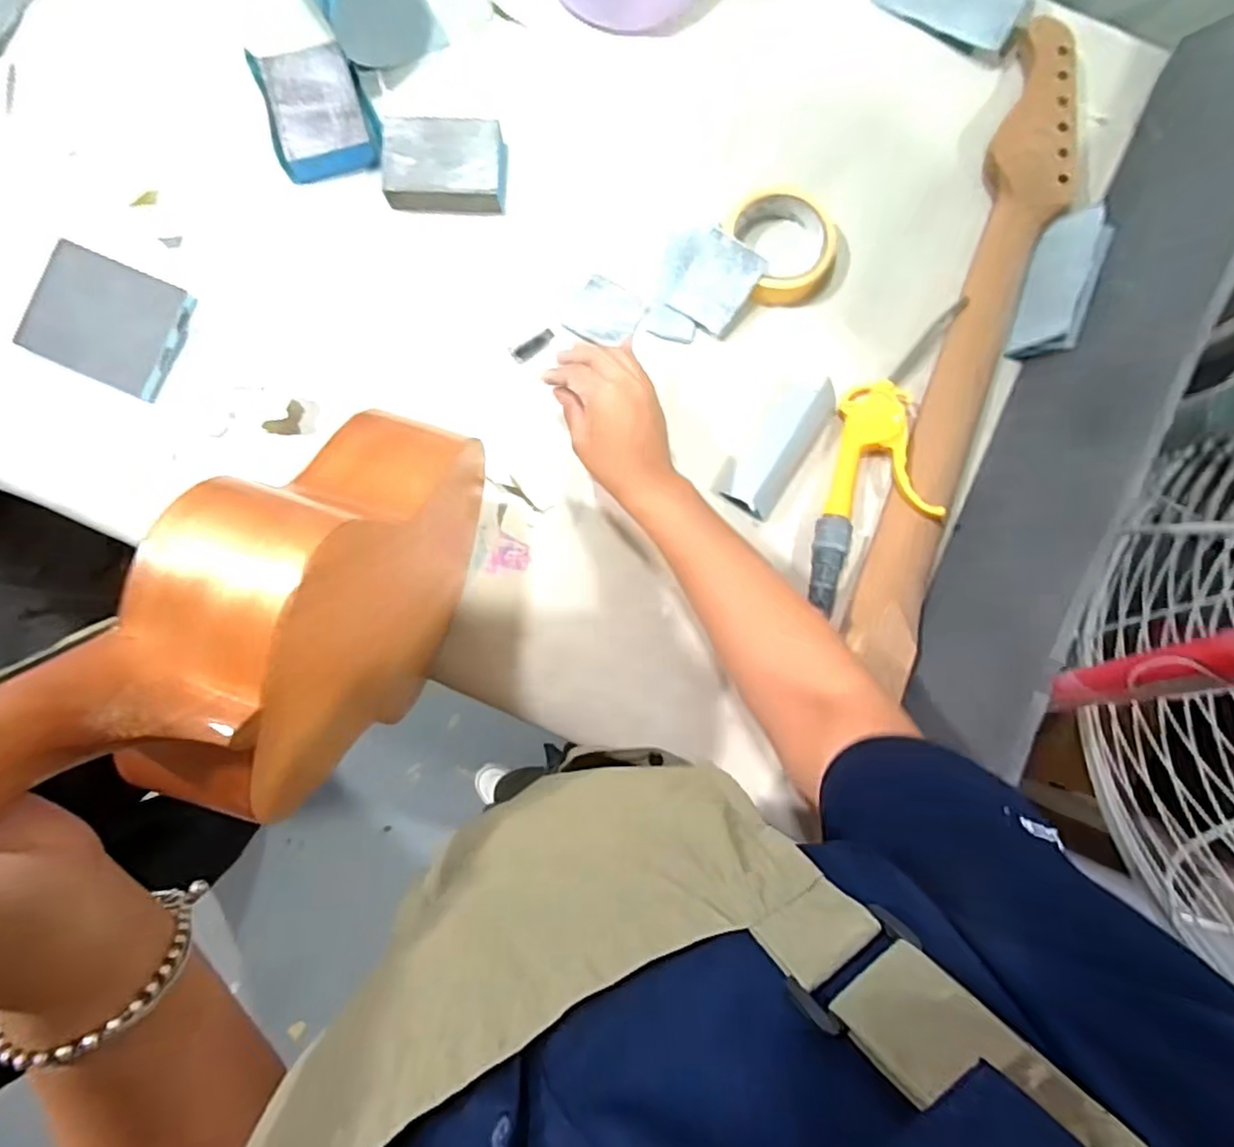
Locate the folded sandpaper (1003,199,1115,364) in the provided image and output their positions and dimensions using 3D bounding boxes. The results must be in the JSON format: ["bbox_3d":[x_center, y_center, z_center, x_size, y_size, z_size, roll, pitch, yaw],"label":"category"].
[{"bbox_3d":[0.371,-0.243,0.516,0.021,0.051,0.132,27,79,-27],"label":"folded sandpaper"}]

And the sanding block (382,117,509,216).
[{"bbox_3d":[-0.149,-0.357,0.536,0.101,0.024,0.076,3,84,-1],"label":"sanding block"}]

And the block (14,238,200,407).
[{"bbox_3d":[-0.425,-0.211,0.519,0.122,0.012,0.097,23,84,1],"label":"block"}]

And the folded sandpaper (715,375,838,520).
[{"bbox_3d":[0.134,-0.106,0.513,0.049,0.042,0.120,34,84,2],"label":"folded sandpaper"}]

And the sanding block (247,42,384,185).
[{"bbox_3d":[-0.256,-0.400,0.537,0.087,0.024,0.103,-16,85,-3],"label":"sanding block"}]

